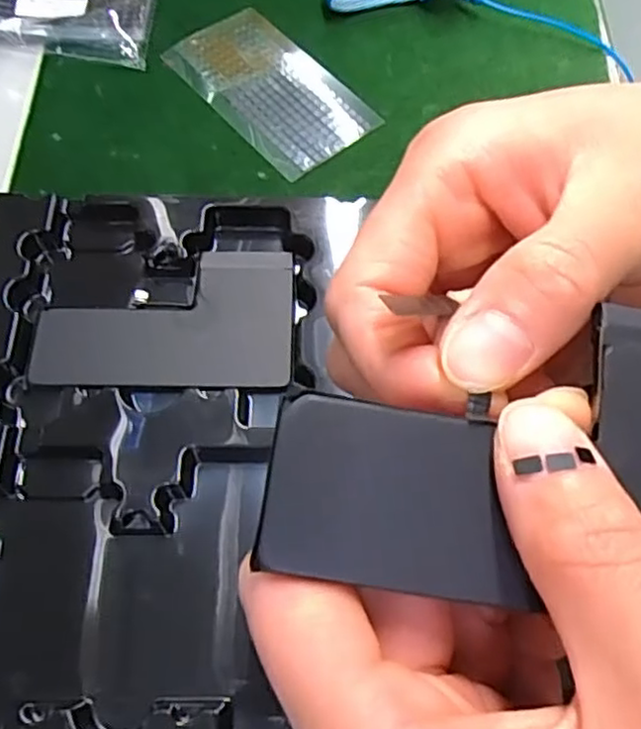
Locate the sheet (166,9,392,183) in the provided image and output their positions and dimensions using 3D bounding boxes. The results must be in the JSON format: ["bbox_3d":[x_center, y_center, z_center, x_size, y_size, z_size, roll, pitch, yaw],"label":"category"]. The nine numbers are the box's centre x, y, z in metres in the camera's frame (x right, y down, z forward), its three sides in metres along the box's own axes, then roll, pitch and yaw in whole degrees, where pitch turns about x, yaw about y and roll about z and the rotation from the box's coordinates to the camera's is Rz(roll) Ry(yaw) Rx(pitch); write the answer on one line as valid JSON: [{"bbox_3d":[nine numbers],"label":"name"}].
[{"bbox_3d":[-0.026,-0.140,0.342,0.057,0.010,0.105,-37,70,-17],"label":"sheet"}]

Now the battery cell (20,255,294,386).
[{"bbox_3d":[-0.059,-0.018,0.258,0.095,0.005,0.056,-1,64,-2],"label":"battery cell"}]

